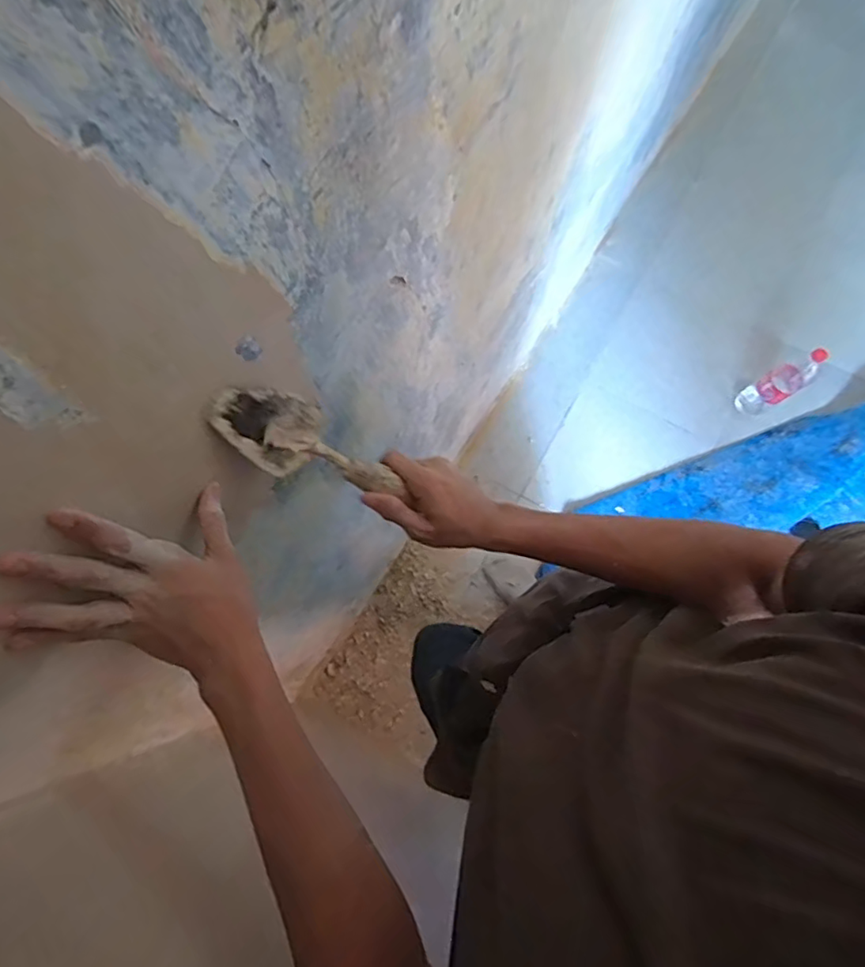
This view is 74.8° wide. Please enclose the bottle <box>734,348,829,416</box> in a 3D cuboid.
[{"bbox_3d":[0.890,-0.265,1.424,0.098,0.279,0.086,-28,77,-9],"label":"bottle"}]

